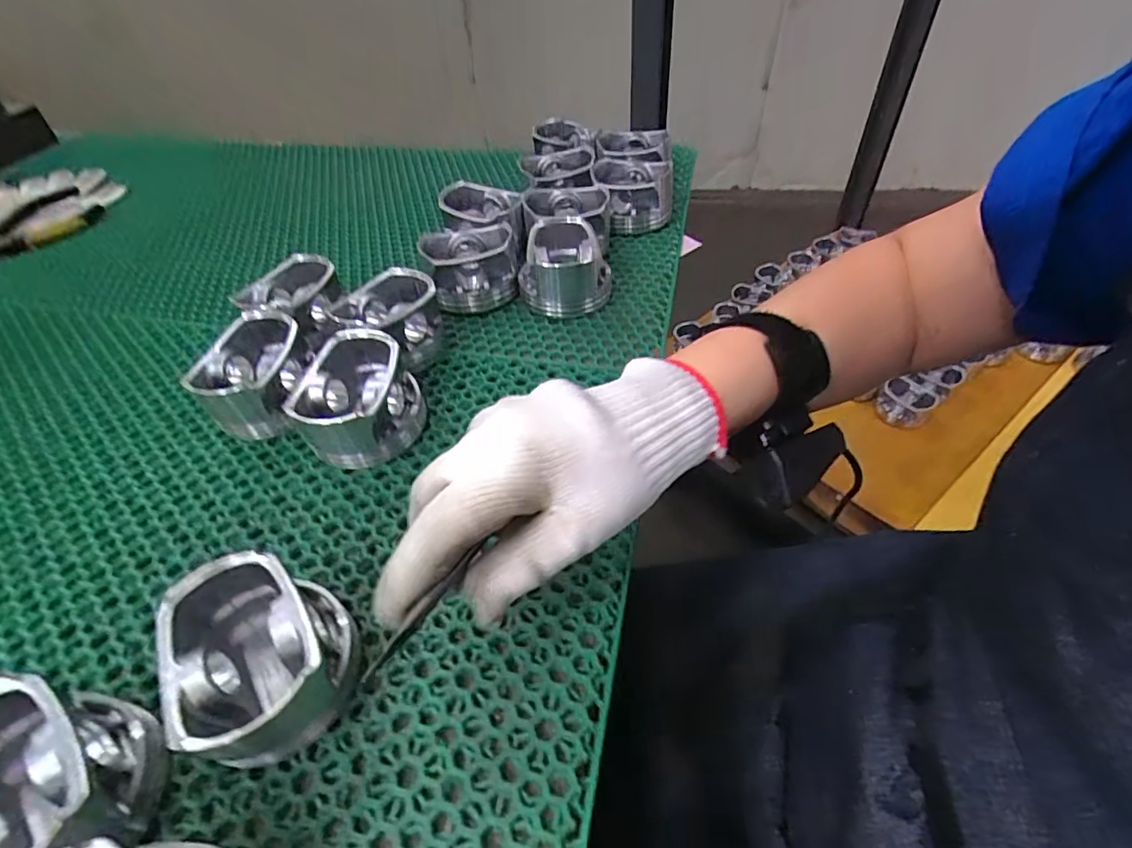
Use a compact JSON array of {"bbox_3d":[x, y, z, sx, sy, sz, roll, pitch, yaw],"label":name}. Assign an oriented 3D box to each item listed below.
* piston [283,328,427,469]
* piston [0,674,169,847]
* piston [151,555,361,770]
[{"bbox_3d":[-0.131,-0.016,0.342,0.070,0.054,0.077,-21,50,-15],"label":"piston"},{"bbox_3d":[-0.204,0.137,0.209,0.077,0.054,0.068,29,55,27],"label":"piston"},{"bbox_3d":[-0.130,0.100,0.238,0.065,0.053,0.070,-2,47,2],"label":"piston"}]

